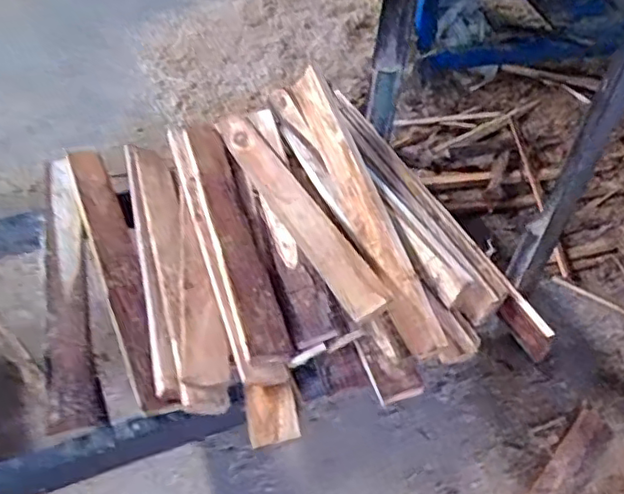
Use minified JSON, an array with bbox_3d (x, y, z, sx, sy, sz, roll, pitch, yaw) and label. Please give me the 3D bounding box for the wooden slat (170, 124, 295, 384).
[{"bbox_3d":[-0.121,-0.022,0.862,0.081,0.048,0.485,-10,46,-16],"label":"wooden slat"}]

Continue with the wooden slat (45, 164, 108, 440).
[{"bbox_3d":[-0.349,0.029,0.883,0.056,0.032,0.505,-10,46,-16],"label":"wooden slat"}]

